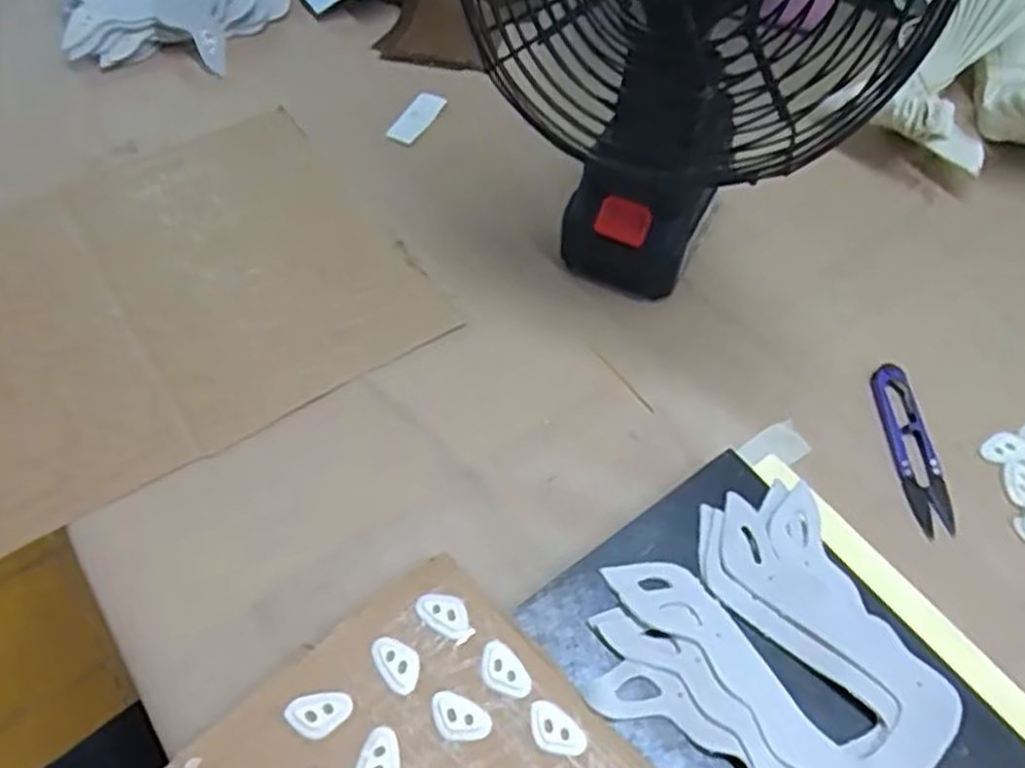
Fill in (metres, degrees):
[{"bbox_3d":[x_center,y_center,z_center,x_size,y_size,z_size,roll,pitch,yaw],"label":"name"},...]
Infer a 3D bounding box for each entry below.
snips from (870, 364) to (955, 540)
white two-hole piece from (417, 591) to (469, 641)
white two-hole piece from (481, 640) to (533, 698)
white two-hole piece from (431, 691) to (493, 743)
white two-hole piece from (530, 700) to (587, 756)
[{"bbox_3d":[0.218,0.033,0.426,0.024,0.008,0.100,-2,56,-3],"label":"snips"},{"bbox_3d":[-0.030,0.101,0.345,0.025,0.004,0.017,25,59,15],"label":"white two-hole piece"},{"bbox_3d":[-0.004,0.121,0.330,0.017,0.004,0.026,-36,64,-23],"label":"white two-hole piece"},{"bbox_3d":[-0.022,0.136,0.318,0.026,0.004,0.016,19,57,11],"label":"white two-hole piece"},{"bbox_3d":[0.018,0.141,0.317,0.025,0.004,0.017,30,60,18],"label":"white two-hole piece"}]

